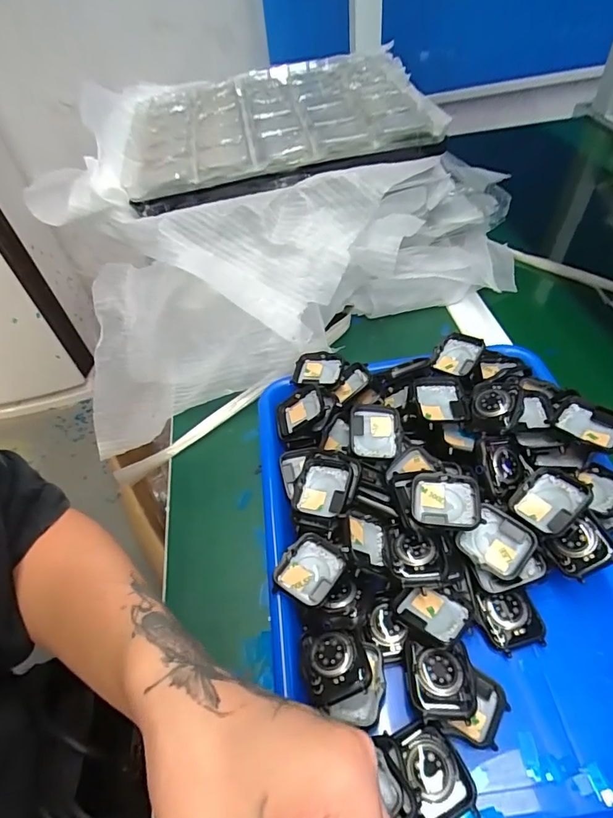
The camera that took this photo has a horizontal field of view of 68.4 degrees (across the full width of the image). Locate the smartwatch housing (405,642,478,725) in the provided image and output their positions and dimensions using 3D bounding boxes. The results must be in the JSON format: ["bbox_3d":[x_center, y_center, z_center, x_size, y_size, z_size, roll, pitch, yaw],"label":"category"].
[{"bbox_3d":[0.075,0.155,0.255,0.035,0.016,0.036,-1,49,7],"label":"smartwatch housing"}]

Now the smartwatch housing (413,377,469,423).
[{"bbox_3d":[0.102,-0.006,0.342,0.038,0.010,0.044,-4,49,4],"label":"smartwatch housing"}]

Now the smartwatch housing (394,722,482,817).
[{"bbox_3d":[0.067,0.189,0.233,0.033,0.016,0.045,-21,50,-11],"label":"smartwatch housing"}]

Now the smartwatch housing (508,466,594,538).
[{"bbox_3d":[0.159,0.059,0.293,0.043,0.009,0.038,-43,39,-5],"label":"smartwatch housing"}]

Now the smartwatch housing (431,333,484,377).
[{"bbox_3d":[0.134,-0.047,0.399,0.035,0.011,0.040,29,81,30],"label":"smartwatch housing"}]

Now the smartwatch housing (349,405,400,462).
[{"bbox_3d":[0.052,0.017,0.335,0.037,0.010,0.042,0,67,-4],"label":"smartwatch housing"}]

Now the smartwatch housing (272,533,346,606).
[{"bbox_3d":[0.003,0.104,0.292,0.036,0.010,0.043,25,57,26],"label":"smartwatch housing"}]

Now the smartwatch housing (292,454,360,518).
[{"bbox_3d":[0.014,0.054,0.319,0.038,0.010,0.046,12,68,24],"label":"smartwatch housing"}]

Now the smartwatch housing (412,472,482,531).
[{"bbox_3d":[0.091,0.061,0.297,0.042,0.010,0.038,-3,50,15],"label":"smartwatch housing"}]

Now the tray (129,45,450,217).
[{"bbox_3d":[-0.037,-0.311,0.479,0.300,0.025,0.302,-11,52,3],"label":"tray"}]

